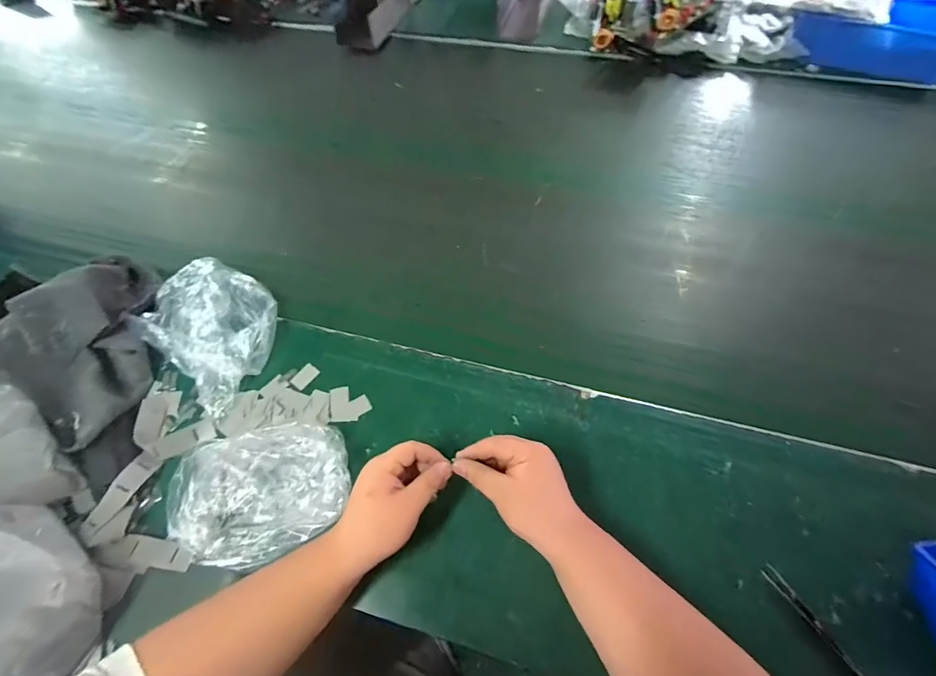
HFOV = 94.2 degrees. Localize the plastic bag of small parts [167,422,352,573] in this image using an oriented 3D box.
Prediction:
[{"bbox_3d":[-0.219,0.159,0.461,0.180,0.046,0.132,-21,59,-10],"label":"plastic bag of small parts"}]

